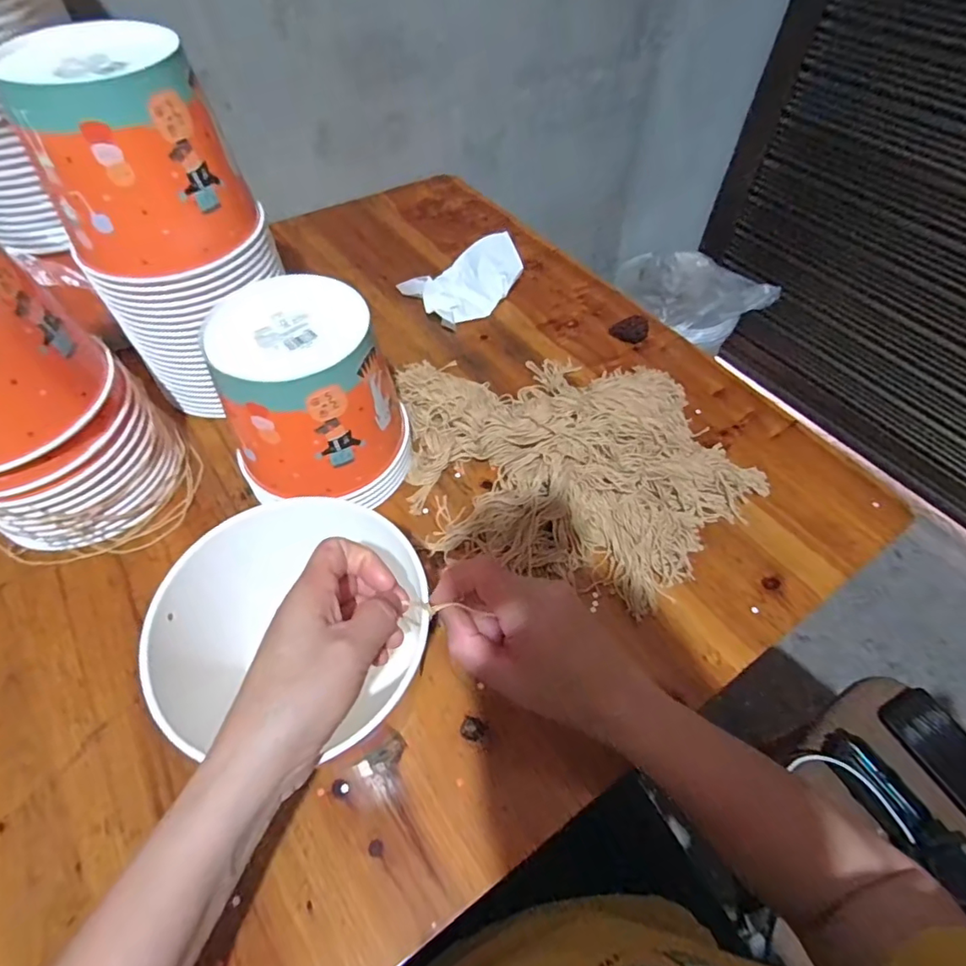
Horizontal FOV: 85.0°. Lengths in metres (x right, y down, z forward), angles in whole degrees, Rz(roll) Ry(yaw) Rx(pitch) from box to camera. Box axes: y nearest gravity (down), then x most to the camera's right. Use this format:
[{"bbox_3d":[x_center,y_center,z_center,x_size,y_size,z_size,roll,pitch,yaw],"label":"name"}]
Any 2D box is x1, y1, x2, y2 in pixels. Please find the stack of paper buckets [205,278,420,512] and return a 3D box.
[{"bbox_3d":[-0.151,-0.072,0.481,0.150,0.164,0.145,-14,56,-12],"label":"stack of paper buckets"}]

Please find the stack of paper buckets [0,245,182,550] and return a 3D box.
[{"bbox_3d":[-0.380,-0.071,0.427,0.155,0.249,0.143,-37,63,-23],"label":"stack of paper buckets"}]

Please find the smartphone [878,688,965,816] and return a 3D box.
[{"bbox_3d":[0.588,0.345,0.650,0.086,0.011,0.174,-21,57,-17],"label":"smartphone"}]

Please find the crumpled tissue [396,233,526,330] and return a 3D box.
[{"bbox_3d":[-0.022,-0.267,0.688,0.145,0.056,0.100,-31,61,-21],"label":"crumpled tissue"}]

